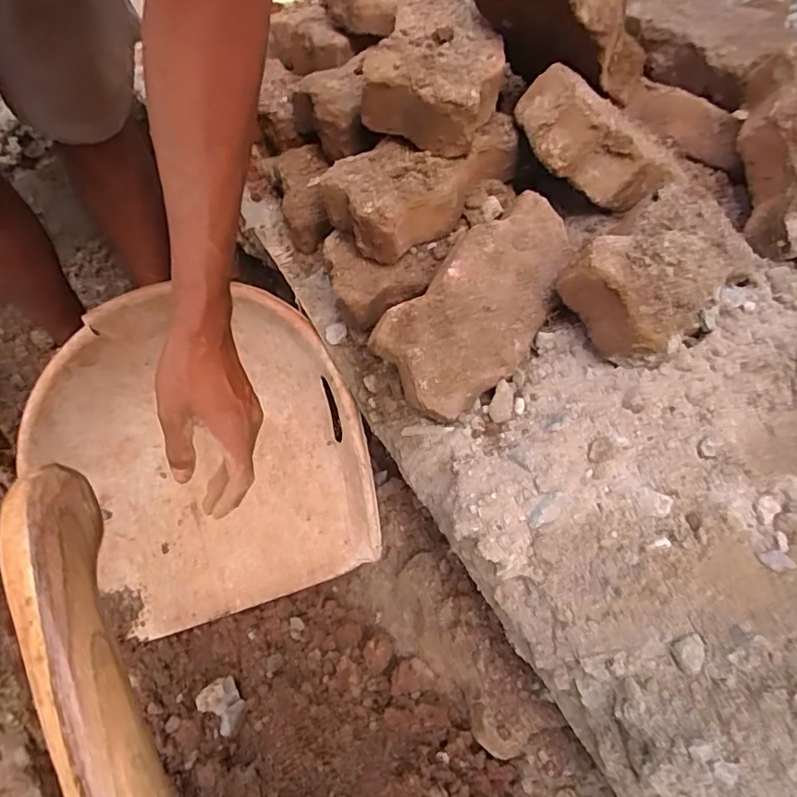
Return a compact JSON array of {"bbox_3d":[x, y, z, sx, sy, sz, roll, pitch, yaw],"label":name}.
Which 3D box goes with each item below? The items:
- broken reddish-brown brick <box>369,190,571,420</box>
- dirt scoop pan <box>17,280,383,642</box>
[{"bbox_3d":[0.075,-0.085,0.512,0.113,0.060,0.211,45,82,-4],"label":"broken reddish-brown brick"},{"bbox_3d":[-0.246,0.063,0.672,0.406,0.135,0.397,-16,78,5],"label":"dirt scoop pan"}]

